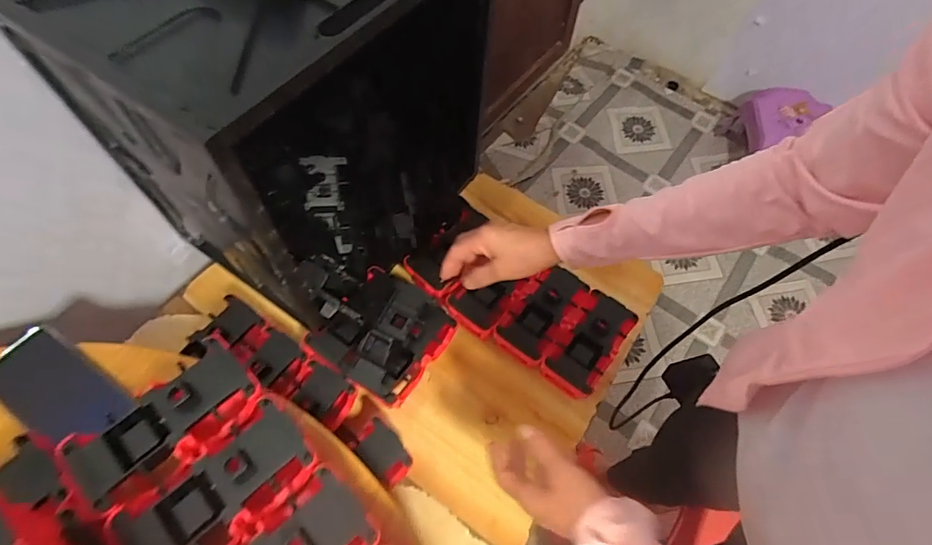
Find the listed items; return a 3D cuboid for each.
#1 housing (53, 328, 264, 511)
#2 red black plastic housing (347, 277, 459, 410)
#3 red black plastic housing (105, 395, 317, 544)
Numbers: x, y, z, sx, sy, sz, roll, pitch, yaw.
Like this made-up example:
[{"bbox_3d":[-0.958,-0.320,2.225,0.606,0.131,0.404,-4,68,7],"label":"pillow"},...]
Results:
[{"bbox_3d":[-0.261,0.137,0.413,0.087,0.052,0.149,41,66,20],"label":"housing"},{"bbox_3d":[-0.088,0.100,0.635,0.098,0.063,0.151,24,61,11],"label":"red black plastic housing"},{"bbox_3d":[-0.204,0.184,0.393,0.156,0.046,0.086,-35,67,-21],"label":"red black plastic housing"}]

